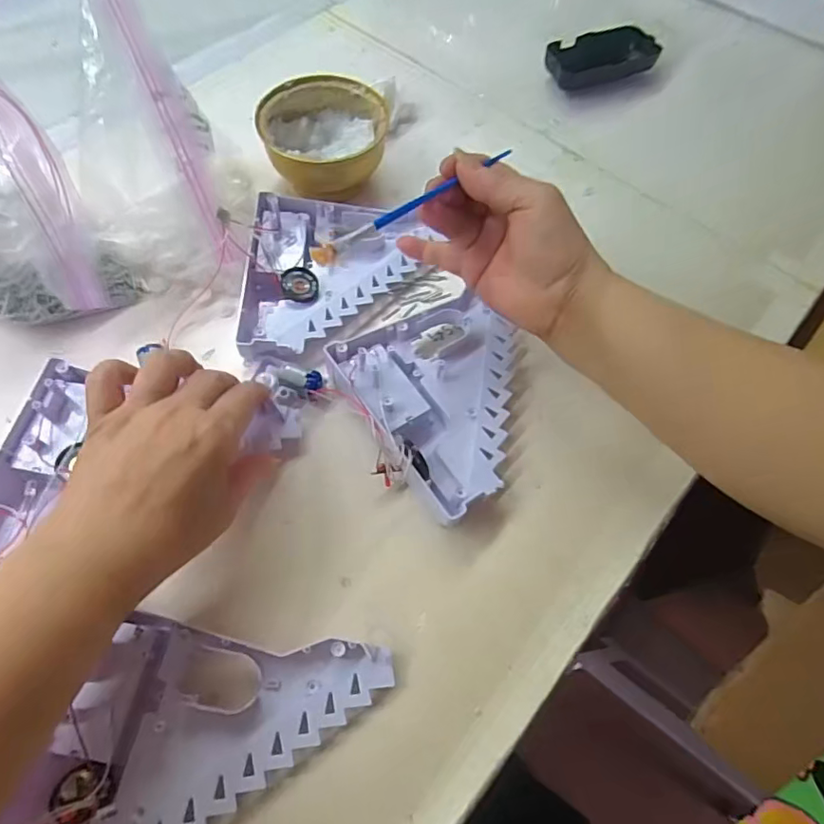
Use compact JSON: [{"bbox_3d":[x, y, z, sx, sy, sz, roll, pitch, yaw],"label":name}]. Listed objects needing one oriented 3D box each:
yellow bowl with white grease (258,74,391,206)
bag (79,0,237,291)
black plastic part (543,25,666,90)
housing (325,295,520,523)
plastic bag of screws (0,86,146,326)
[{"bbox_3d":[-0.071,-0.217,0.435,0.098,0.054,0.086,-32,69,-18],"label":"yellow bowl with white grease"},{"bbox_3d":[-0.180,-0.178,0.361,0.090,0.177,0.041,-7,25,1],"label":"bag"},{"bbox_3d":[0.181,-0.344,0.526,0.104,0.028,0.046,-17,72,-13],"label":"black plastic part"},{"bbox_3d":[0.029,-0.010,0.350,0.118,0.029,0.131,-28,68,-16],"label":"housing"},{"bbox_3d":[-0.246,-0.120,0.331,0.092,0.142,0.094,18,64,5],"label":"plastic bag of screws"}]

